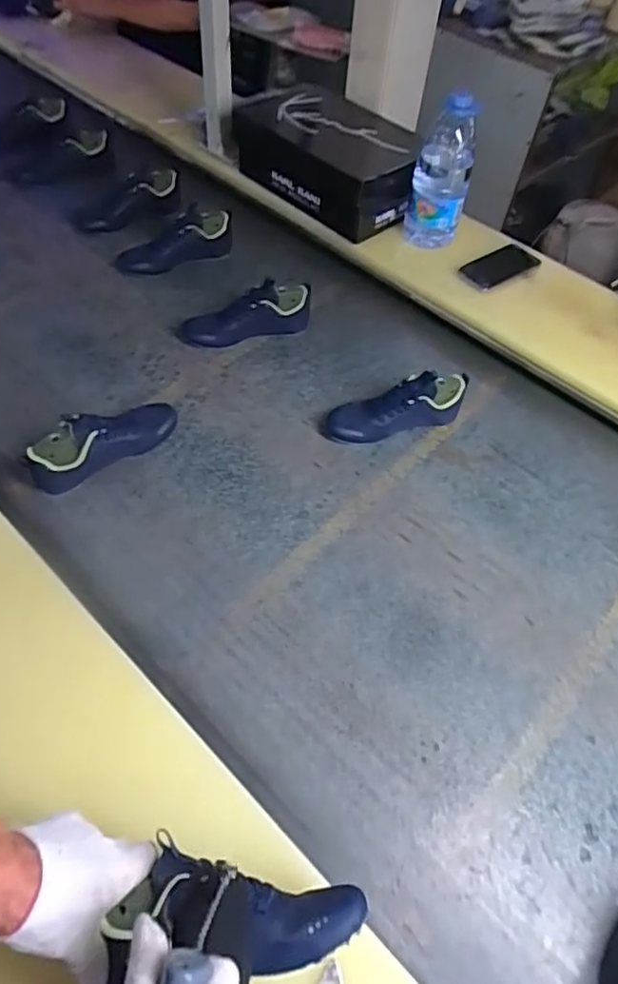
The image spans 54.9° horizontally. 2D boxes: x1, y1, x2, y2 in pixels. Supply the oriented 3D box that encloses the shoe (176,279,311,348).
[{"bbox_3d":[-0.108,-0.305,1.013,0.231,0.081,0.078,-15,57,-14],"label":"shoe"}]

